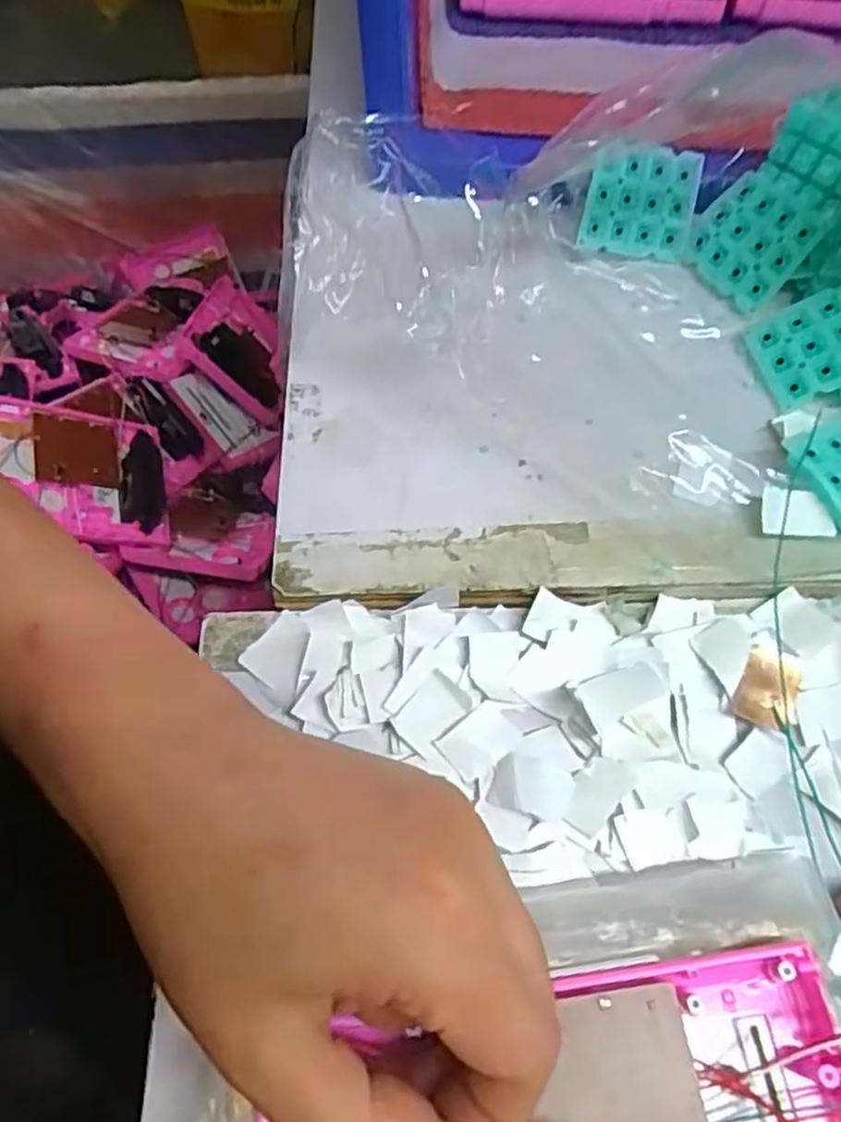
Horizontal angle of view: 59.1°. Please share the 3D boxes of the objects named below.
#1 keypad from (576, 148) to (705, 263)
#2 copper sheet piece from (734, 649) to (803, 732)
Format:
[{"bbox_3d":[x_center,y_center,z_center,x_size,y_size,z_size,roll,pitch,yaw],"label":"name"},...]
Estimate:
[{"bbox_3d":[0.112,-0.181,0.375,0.059,0.049,0.005,3,26,-13],"label":"keypad"},{"bbox_3d":[0.135,0.049,0.282,0.022,0.008,0.030,19,66,12],"label":"copper sheet piece"}]

